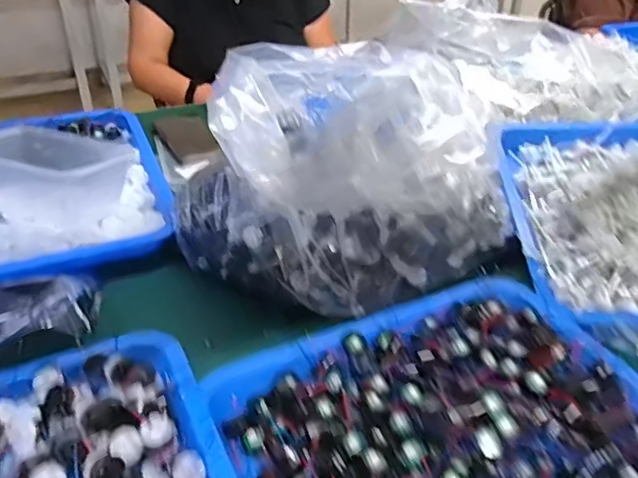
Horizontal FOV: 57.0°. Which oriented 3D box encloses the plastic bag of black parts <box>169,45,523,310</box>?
[{"bbox_3d":[0.028,-0.083,0.595,0.314,0.148,0.257,-21,40,-29],"label":"plastic bag of black parts"}]

